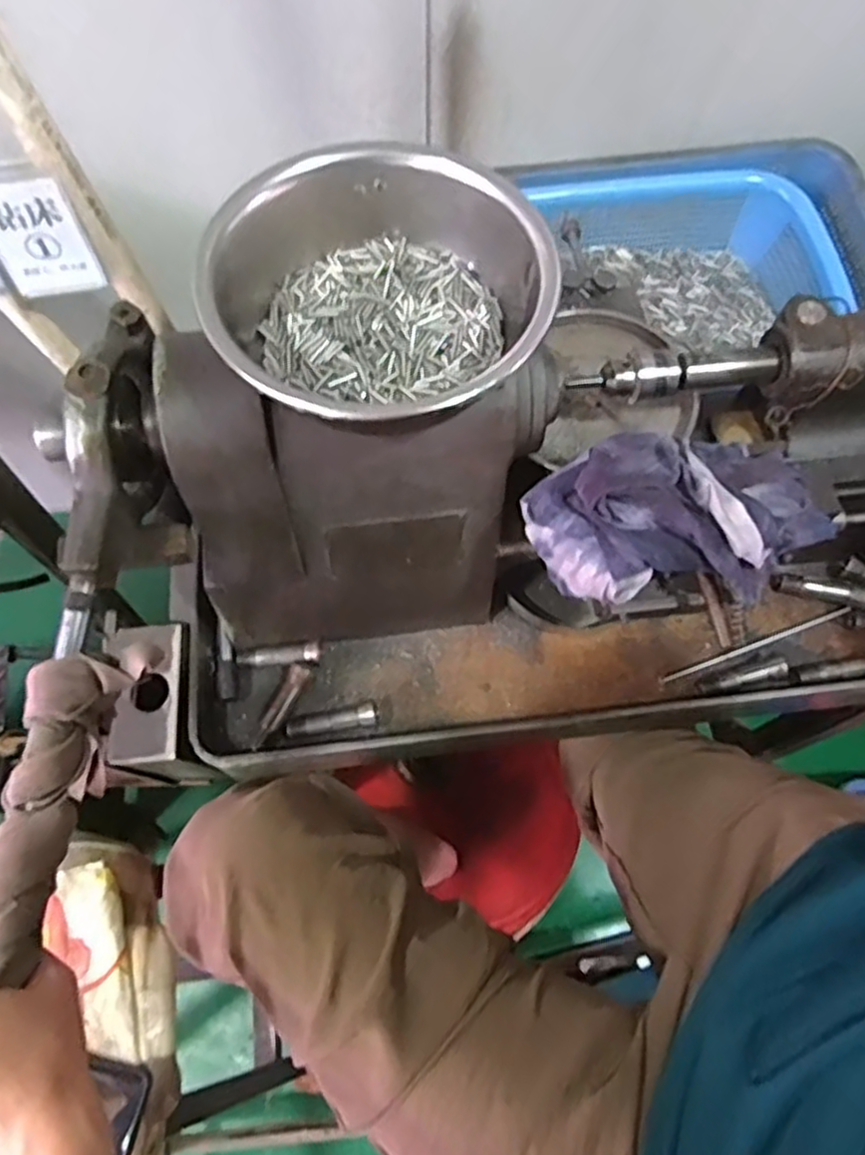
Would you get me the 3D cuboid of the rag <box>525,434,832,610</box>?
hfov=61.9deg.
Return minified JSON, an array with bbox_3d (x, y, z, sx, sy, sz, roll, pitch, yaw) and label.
[{"bbox_3d":[0.145,-0.038,0.447,0.165,0.060,0.095,-2,67,-1],"label":"rag"}]

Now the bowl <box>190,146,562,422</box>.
[{"bbox_3d":[-0.022,-0.148,0.388,0.160,0.054,0.190,37,72,14],"label":"bowl"}]

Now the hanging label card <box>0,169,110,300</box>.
[{"bbox_3d":[-0.272,-0.233,0.493,0.063,0.094,0.010,-15,62,-4],"label":"hanging label card"}]

